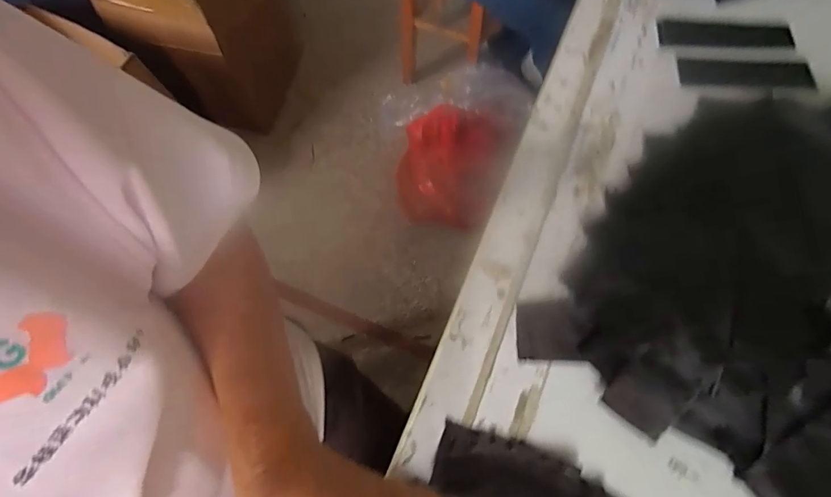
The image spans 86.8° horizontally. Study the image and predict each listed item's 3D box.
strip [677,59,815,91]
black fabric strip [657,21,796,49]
[{"bbox_3d":[0.383,-0.203,0.510,0.151,0.004,0.040,3,69,2],"label":"strip"},{"bbox_3d":[0.373,-0.260,0.534,0.155,0.005,0.040,1,69,1],"label":"black fabric strip"}]

